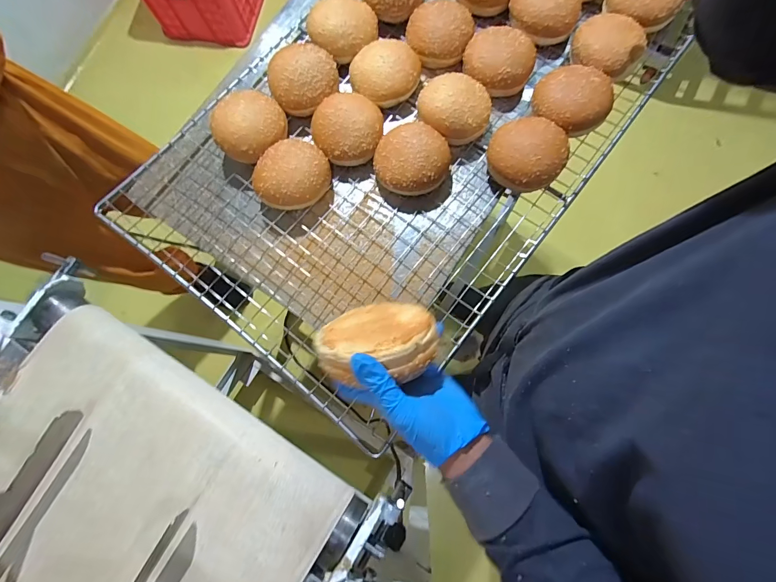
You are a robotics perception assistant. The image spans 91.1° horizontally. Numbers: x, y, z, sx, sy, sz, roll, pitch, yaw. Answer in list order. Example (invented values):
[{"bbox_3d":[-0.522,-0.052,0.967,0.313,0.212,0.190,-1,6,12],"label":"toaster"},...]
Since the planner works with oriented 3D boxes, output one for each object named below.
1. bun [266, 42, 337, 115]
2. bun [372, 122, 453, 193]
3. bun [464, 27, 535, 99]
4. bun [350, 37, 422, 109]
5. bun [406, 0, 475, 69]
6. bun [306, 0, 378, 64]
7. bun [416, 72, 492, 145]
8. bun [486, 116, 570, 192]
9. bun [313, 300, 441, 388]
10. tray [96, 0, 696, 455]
[{"bbox_3d":[-0.130,-0.330,0.582,0.105,0.046,0.099,-11,78,1],"label":"bun"},{"bbox_3d":[0.033,-0.190,0.546,0.098,0.047,0.092,-1,78,3],"label":"bun"},{"bbox_3d":[0.167,-0.350,0.576,0.100,0.042,0.100,-1,78,3],"label":"bun"},{"bbox_3d":[-0.005,-0.341,0.584,0.108,0.041,0.100,3,79,4],"label":"bun"},{"bbox_3d":[0.082,-0.406,0.600,0.099,0.050,0.099,-9,78,1],"label":"bun"},{"bbox_3d":[-0.073,-0.417,0.602,0.104,0.049,0.104,3,79,4],"label":"bun"},{"bbox_3d":[0.099,-0.274,0.559,0.104,0.045,0.096,-1,78,3],"label":"bun"},{"bbox_3d":[0.194,-0.195,0.532,0.100,0.049,0.098,-1,78,3],"label":"bun"},{"bbox_3d":[-0.006,0.051,0.348,0.104,0.046,0.094,4,26,31],"label":"bun"},{"bbox_3d":[0.022,-0.294,0.578,0.564,0.086,0.742,36,85,10],"label":"tray"}]

